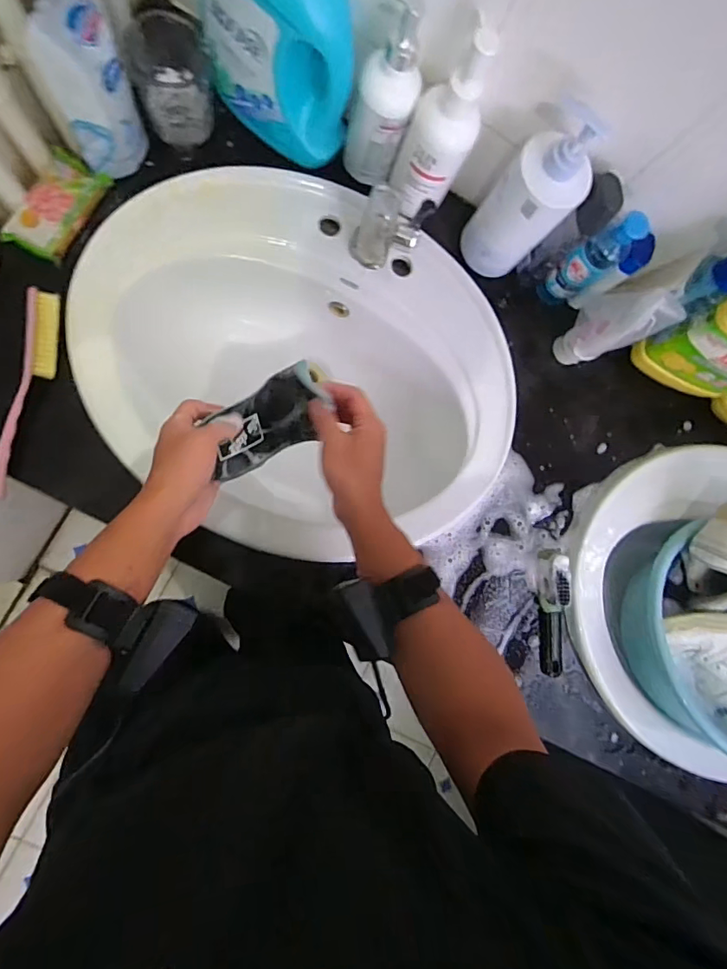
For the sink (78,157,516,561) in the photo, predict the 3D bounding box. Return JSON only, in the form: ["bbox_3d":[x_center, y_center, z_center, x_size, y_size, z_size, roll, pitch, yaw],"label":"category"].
[{"bbox_3d":[-0.073,-0.141,0.671,0.542,0.166,0.435,32,81,-9],"label":"sink"}]

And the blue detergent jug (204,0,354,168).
[{"bbox_3d":[-0.079,-0.462,0.479,0.166,0.249,0.083,34,81,-8],"label":"blue detergent jug"}]

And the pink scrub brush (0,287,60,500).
[{"bbox_3d":[-0.365,-0.096,0.530,0.030,0.037,0.224,14,84,-11],"label":"pink scrub brush"}]

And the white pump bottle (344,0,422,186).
[{"bbox_3d":[0.023,-0.416,0.540,0.065,0.189,0.060,14,84,-11],"label":"white pump bottle"}]

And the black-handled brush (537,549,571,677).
[{"bbox_3d":[0.258,0.174,0.653,0.041,0.033,0.171,-5,88,-12],"label":"black-handled brush"}]

